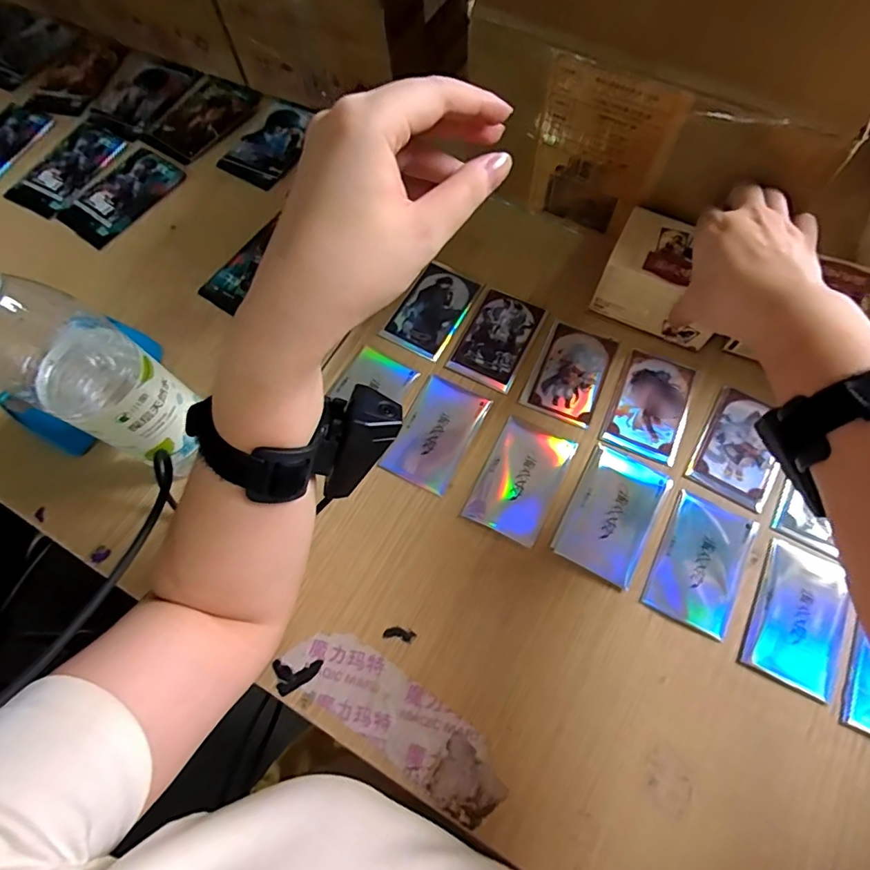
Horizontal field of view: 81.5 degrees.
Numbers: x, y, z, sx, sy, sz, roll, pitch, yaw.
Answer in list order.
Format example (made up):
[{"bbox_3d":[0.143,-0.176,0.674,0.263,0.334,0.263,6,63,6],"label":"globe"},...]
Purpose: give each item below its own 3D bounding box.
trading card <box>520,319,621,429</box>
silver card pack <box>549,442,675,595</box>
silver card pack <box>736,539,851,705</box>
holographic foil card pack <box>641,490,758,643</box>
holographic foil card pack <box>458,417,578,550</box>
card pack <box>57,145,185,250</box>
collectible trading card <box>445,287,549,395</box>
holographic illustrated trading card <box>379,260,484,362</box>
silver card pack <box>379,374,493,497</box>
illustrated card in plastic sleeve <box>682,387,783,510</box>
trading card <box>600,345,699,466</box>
[{"bbox_3d":[0.117,-0.056,0.432,0.059,0.004,0.092,23,71,11],"label":"trading card"},{"bbox_3d":[0.137,0.060,0.387,0.063,0.004,0.096,27,72,12],"label":"silver card pack"},{"bbox_3d":[0.259,0.128,0.355,0.059,0.007,0.096,26,71,12],"label":"silver card pack"},{"bbox_3d":[0.197,0.094,0.374,0.058,0.004,0.093,26,71,12],"label":"holographic foil card pack"},{"bbox_3d":[0.068,0.034,0.398,0.058,0.004,0.093,26,71,12],"label":"holographic foil card pack"},{"bbox_3d":[-0.328,-0.252,0.525,0.073,0.008,0.119,36,74,15],"label":"card pack"},{"bbox_3d":[0.056,-0.086,0.446,0.059,0.004,0.092,26,71,12],"label":"collectible trading card"},{"bbox_3d":[-0.002,-0.116,0.460,0.058,0.004,0.095,28,72,13],"label":"holographic illustrated trading card"},{"bbox_3d":[0.001,-0.002,0.414,0.056,0.004,0.092,25,71,12],"label":"silver card pack"},{"bbox_3d":[0.245,0.009,0.402,0.060,0.004,0.088,28,72,13],"label":"illustrated card in plastic sleeve"},{"bbox_3d":[0.179,-0.026,0.418,0.058,0.004,0.092,22,71,11],"label":"trading card"}]

